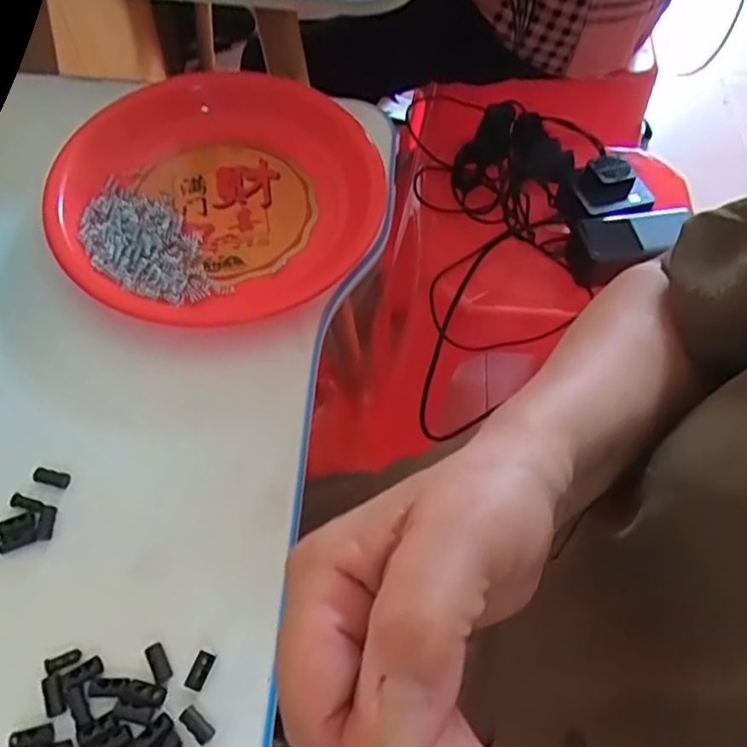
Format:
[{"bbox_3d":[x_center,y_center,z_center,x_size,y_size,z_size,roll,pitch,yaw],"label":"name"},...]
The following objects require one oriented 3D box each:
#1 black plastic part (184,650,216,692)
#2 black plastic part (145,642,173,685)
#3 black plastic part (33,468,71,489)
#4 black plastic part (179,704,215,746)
[{"bbox_3d":[-0.087,0.149,0.325,0.010,0.004,0.018,19,62,9],"label":"black plastic part"},{"bbox_3d":[-0.109,0.145,0.326,0.009,0.004,0.019,-29,65,-16],"label":"black plastic part"},{"bbox_3d":[-0.180,0.058,0.362,0.020,0.004,0.009,12,61,5],"label":"black plastic part"},{"bbox_3d":[-0.086,0.170,0.314,0.018,0.004,0.009,40,67,19],"label":"black plastic part"}]

